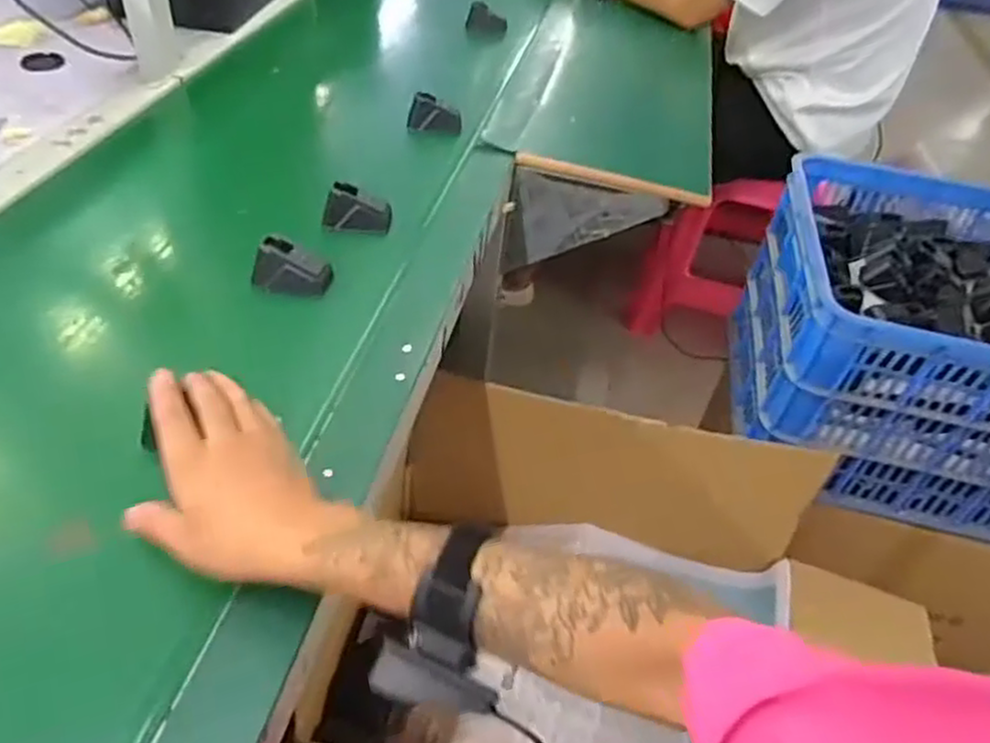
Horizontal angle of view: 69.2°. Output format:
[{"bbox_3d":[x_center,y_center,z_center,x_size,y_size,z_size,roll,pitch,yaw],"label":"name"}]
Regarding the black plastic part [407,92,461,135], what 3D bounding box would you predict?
[{"bbox_3d":[-0.077,-0.329,0.922,0.065,0.041,0.037,6,44,-1],"label":"black plastic part"}]

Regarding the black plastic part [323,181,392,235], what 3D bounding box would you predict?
[{"bbox_3d":[-0.141,-0.165,0.739,0.065,0.045,0.031,1,44,-6],"label":"black plastic part"}]

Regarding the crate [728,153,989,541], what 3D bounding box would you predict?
[{"bbox_3d":[0.670,-0.031,1.005,0.577,0.285,0.413,12,44,5],"label":"crate"}]

